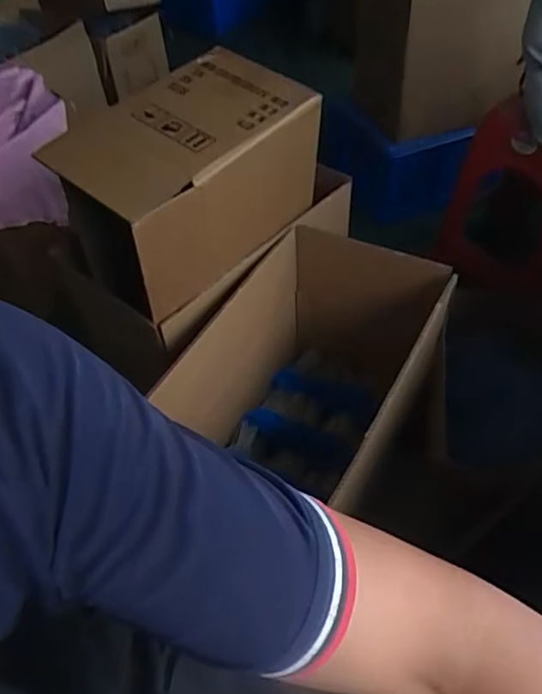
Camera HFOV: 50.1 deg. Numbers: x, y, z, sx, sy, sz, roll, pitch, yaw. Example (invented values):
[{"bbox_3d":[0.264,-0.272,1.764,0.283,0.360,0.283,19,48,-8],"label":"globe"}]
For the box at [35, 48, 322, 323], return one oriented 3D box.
[{"bbox_3d":[-0.125,-0.263,0.958,0.228,0.246,0.398,32,58,28],"label":"box"}]

